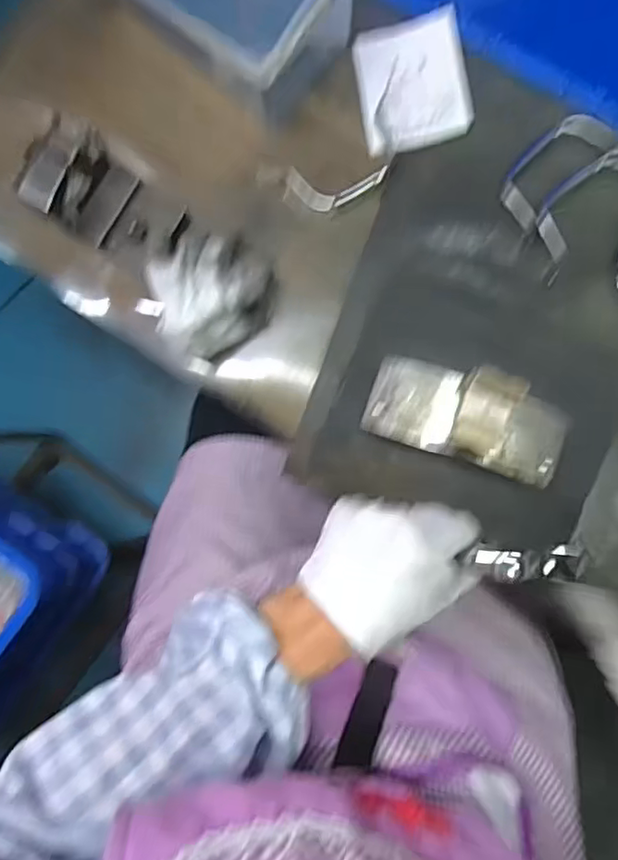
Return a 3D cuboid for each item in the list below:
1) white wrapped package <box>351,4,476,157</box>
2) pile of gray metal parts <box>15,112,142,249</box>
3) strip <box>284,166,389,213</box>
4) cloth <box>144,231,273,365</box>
[{"bbox_3d":[0.084,-0.280,0.485,0.084,0.014,0.109,-9,85,2],"label":"white wrapped package"},{"bbox_3d":[-0.168,-0.182,0.454,0.054,0.080,0.066,30,87,4],"label":"pile of gray metal parts"},{"bbox_3d":[0.021,-0.191,0.472,0.081,0.021,0.029,-5,85,2],"label":"strip"},{"bbox_3d":[-0.072,-0.105,0.452,0.089,0.061,0.079,-34,85,-1],"label":"cloth"}]

